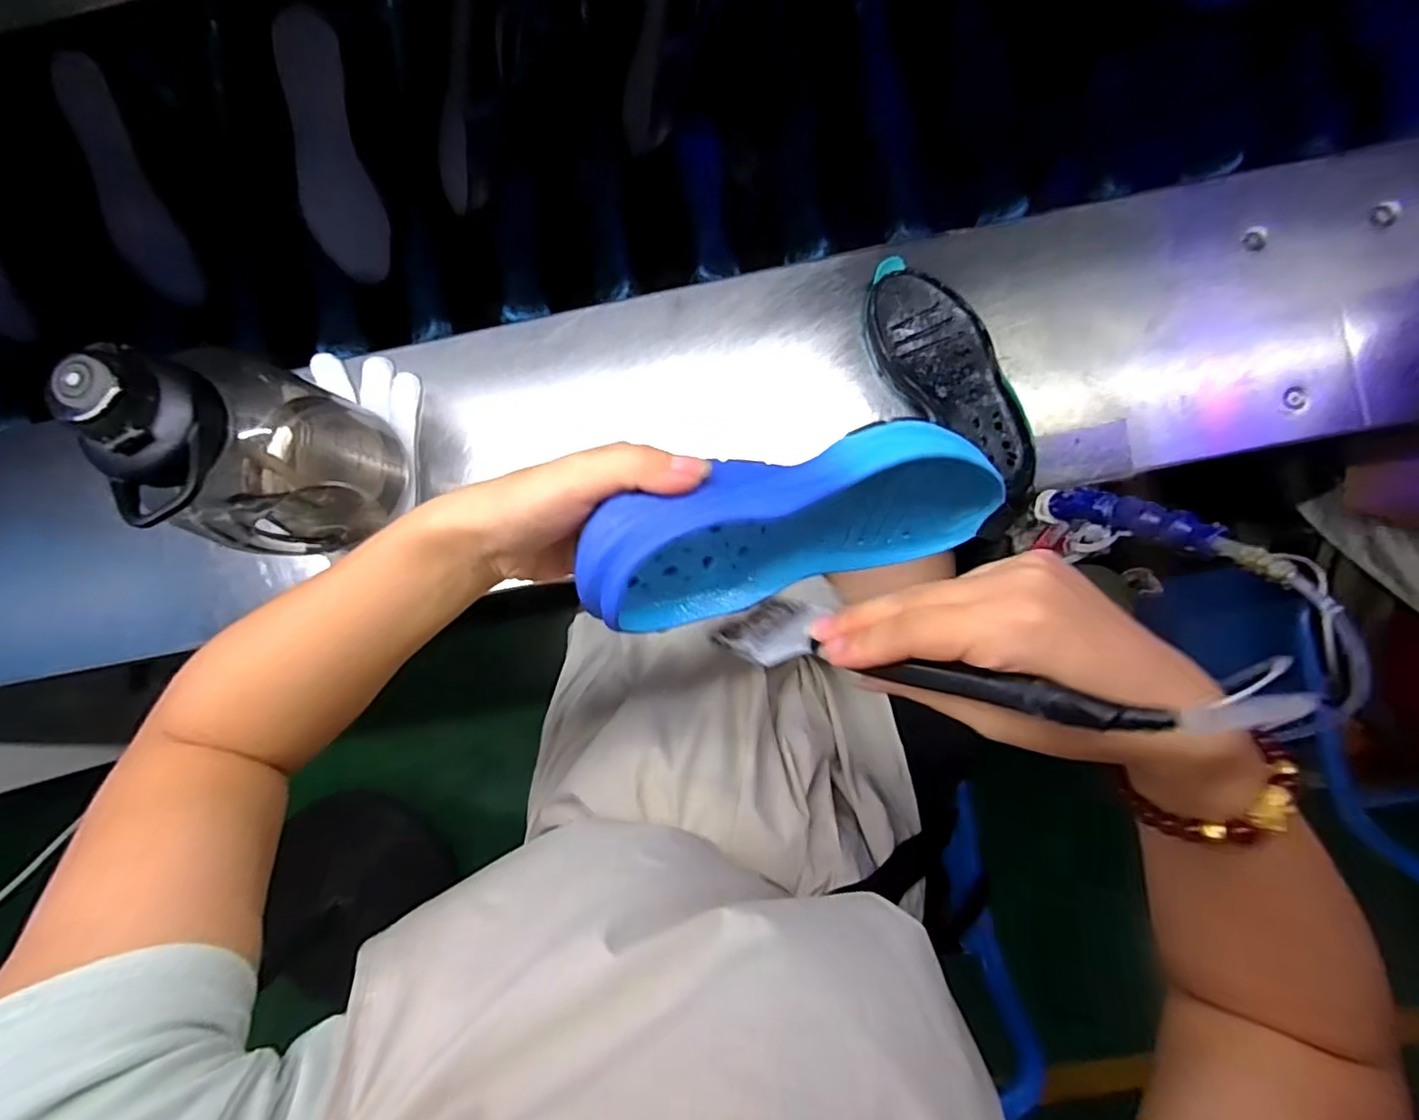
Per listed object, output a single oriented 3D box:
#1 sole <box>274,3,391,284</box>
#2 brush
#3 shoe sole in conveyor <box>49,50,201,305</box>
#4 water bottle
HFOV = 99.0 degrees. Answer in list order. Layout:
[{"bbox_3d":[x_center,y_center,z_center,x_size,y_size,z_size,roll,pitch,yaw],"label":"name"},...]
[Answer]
[{"bbox_3d":[-0.339,-0.363,0.545,0.058,0.026,0.199,-1,116,2],"label":"sole"},{"bbox_3d":[0.082,0.036,0.228,0.034,0.201,0.009,-54,125,-26],"label":"brush"},{"bbox_3d":[-0.537,-0.339,0.556,0.062,0.010,0.194,-10,113,1],"label":"shoe sole in conveyor"},{"bbox_3d":[-0.315,-0.069,0.431,0.099,0.213,0.122,32,93,3],"label":"water bottle"}]

